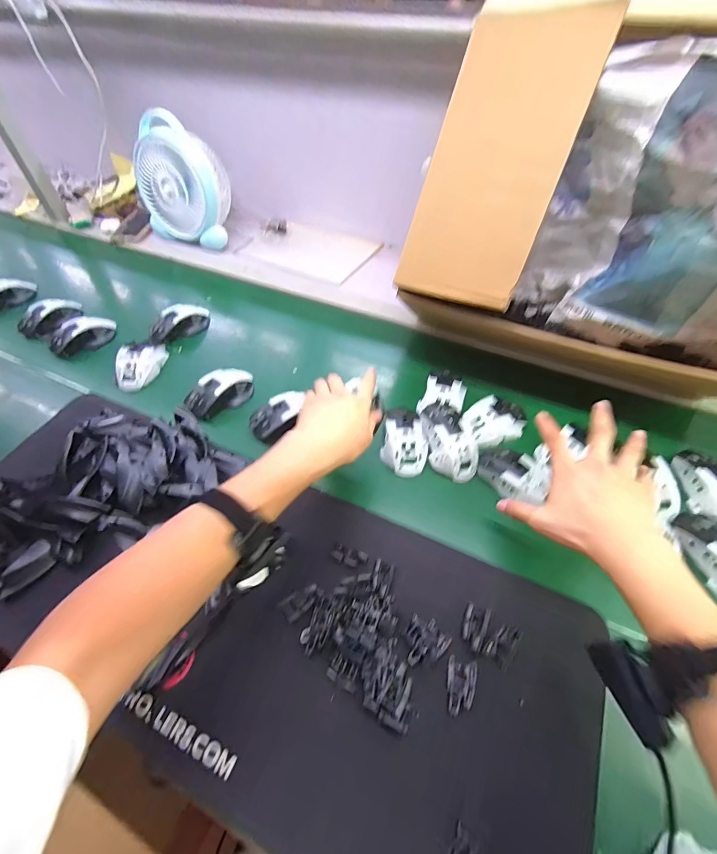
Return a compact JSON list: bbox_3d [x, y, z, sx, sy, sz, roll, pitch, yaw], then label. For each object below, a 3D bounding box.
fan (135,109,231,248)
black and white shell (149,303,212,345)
[{"bbox_3d":[-0.414,-0.569,0.890,0.213,0.238,0.122,26,56,19],"label":"fan"},{"bbox_3d":[-0.350,-0.203,0.739,0.122,0.042,0.058,-32,58,-23],"label":"black and white shell"}]

